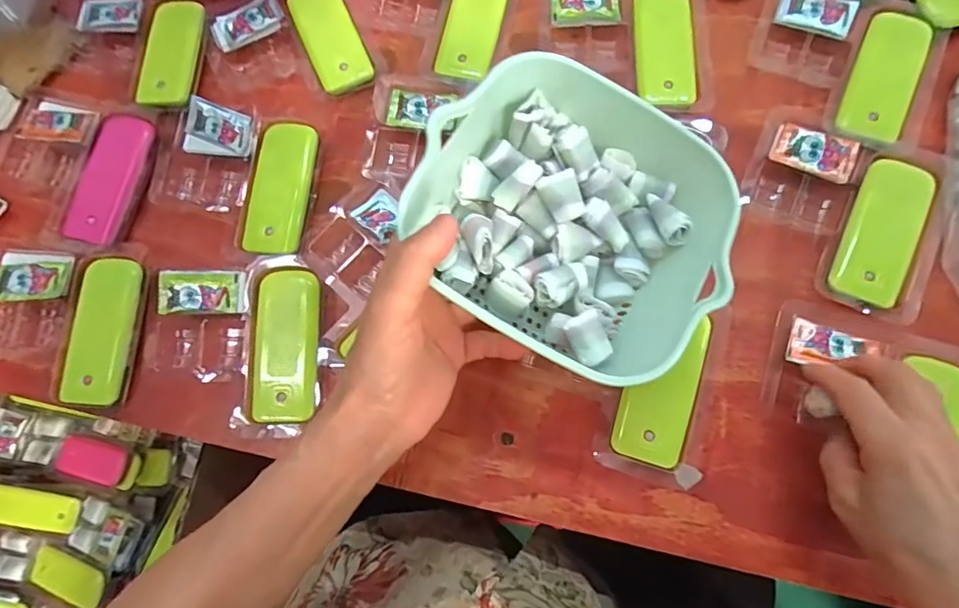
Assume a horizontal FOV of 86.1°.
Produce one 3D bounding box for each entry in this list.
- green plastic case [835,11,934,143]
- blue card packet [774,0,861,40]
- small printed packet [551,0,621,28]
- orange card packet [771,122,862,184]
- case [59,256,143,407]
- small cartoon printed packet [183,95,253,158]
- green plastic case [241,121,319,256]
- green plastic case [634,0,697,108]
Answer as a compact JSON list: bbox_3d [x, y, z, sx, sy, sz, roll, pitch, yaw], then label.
[{"bbox_3d":[0.300,-0.169,0.380,0.045,0.017,0.106,22,75,8],"label":"green plastic case"},{"bbox_3d":[0.259,-0.225,0.396,0.054,0.008,0.035,21,78,10],"label":"blue card packet"},{"bbox_3d":[0.085,-0.238,0.411,0.053,0.006,0.033,-1,75,4],"label":"small printed packet"},{"bbox_3d":[0.239,-0.109,0.365,0.054,0.004,0.032,22,90,12],"label":"orange card packet"},{"bbox_3d":[-0.269,0.018,0.364,0.040,0.014,0.103,2,75,5],"label":"case"},{"bbox_3d":[-0.202,-0.134,0.398,0.053,0.005,0.041,14,91,6],"label":"small cartoon printed packet"},{"bbox_3d":[-0.150,-0.089,0.387,0.043,0.011,0.102,7,76,6],"label":"green plastic case"},{"bbox_3d":[0.145,-0.201,0.401,0.043,0.011,0.104,0,75,5],"label":"green plastic case"}]

